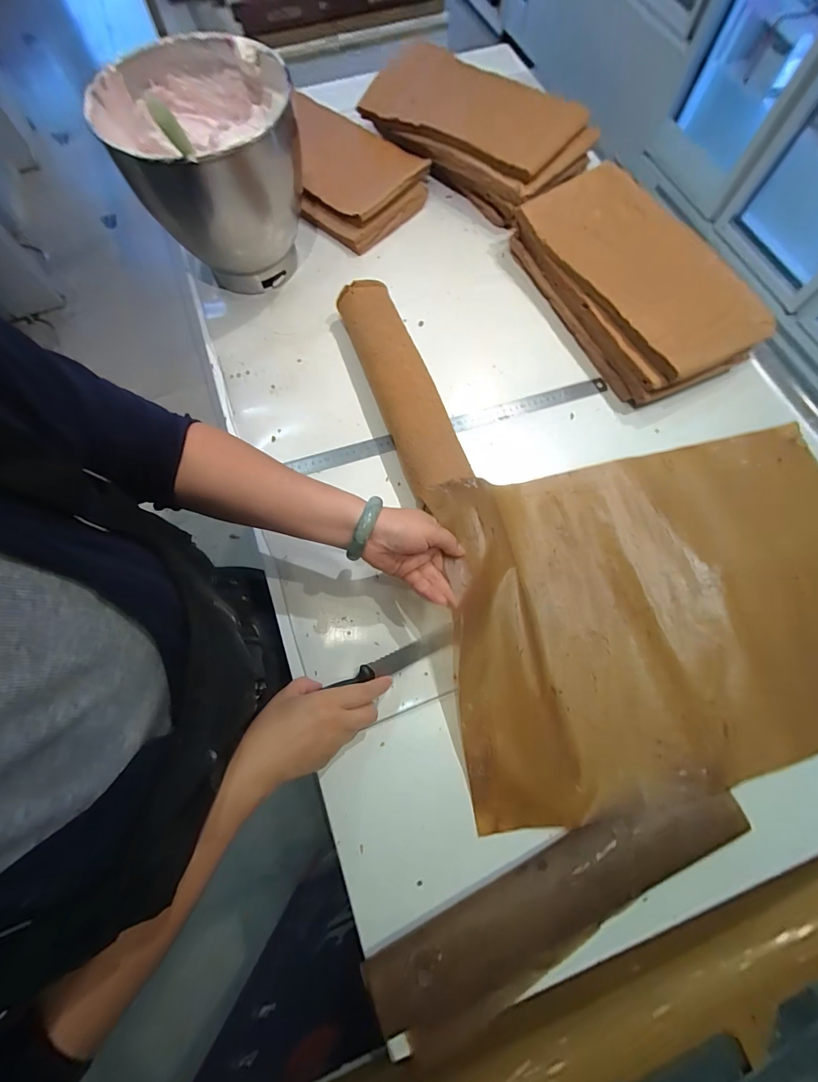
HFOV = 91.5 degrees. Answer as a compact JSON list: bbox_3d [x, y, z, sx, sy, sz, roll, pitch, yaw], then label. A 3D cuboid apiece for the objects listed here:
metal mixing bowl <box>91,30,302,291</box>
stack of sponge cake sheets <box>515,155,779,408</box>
[{"bbox_3d":[-0.266,-0.509,0.589,0.246,0.225,0.259,-16,71,-5],"label":"metal mixing bowl"},{"bbox_3d":[0.351,-0.406,0.625,0.218,0.082,0.385,-23,72,-7],"label":"stack of sponge cake sheets"}]

